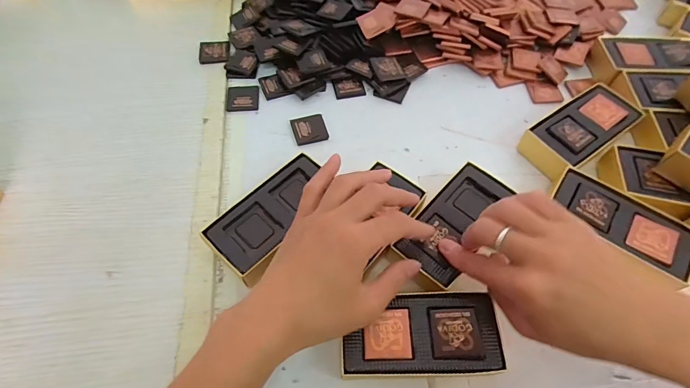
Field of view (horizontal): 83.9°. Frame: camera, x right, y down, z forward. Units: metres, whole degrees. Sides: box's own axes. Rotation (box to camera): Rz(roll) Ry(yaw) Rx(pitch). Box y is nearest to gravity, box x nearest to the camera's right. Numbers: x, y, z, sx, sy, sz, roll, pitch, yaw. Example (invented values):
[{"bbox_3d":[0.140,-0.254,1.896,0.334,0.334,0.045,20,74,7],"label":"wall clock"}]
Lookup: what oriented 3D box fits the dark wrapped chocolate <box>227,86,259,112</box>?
[{"bbox_3d":[-0.111,-0.105,0.418,0.034,0.004,0.035,-4,59,-4],"label":"dark wrapped chocolate"}]

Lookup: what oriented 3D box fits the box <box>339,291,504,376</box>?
[{"bbox_3d":[0.054,0.106,0.284,0.109,0.034,0.053,-1,59,-2],"label":"box"}]

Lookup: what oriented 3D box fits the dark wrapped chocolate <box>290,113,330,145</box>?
[{"bbox_3d":[-0.036,-0.067,0.397,0.035,0.004,0.035,-14,60,-9],"label":"dark wrapped chocolate"}]

